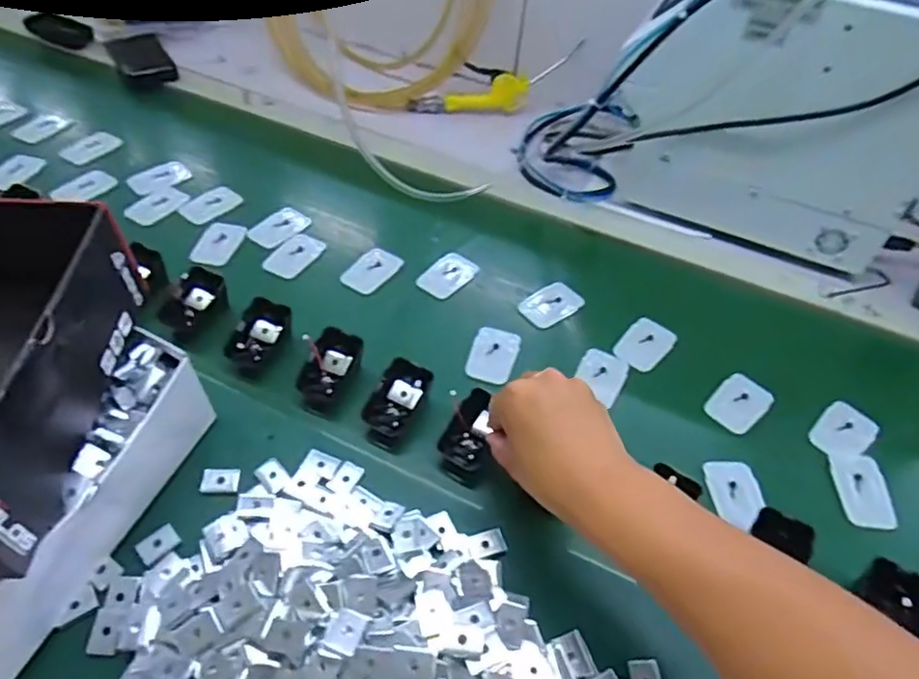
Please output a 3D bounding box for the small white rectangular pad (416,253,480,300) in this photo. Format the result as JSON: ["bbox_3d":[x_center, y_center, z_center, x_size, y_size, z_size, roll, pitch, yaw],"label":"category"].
[{"bbox_3d":[-0.013,-0.073,0.690,0.046,0.010,0.066,33,52,19],"label":"small white rectangular pad"}]

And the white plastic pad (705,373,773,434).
[{"bbox_3d":[0.274,0.063,0.602,0.065,0.011,0.046,-31,61,-31],"label":"white plastic pad"}]

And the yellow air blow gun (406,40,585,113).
[{"bbox_3d":[0.046,-0.382,0.917,0.255,0.075,0.057,-14,50,2],"label":"yellow air blow gun"}]

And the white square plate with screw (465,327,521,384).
[{"bbox_3d":[0.034,0.015,0.625,0.049,0.013,0.075,17,49,9],"label":"white square plate with screw"}]

